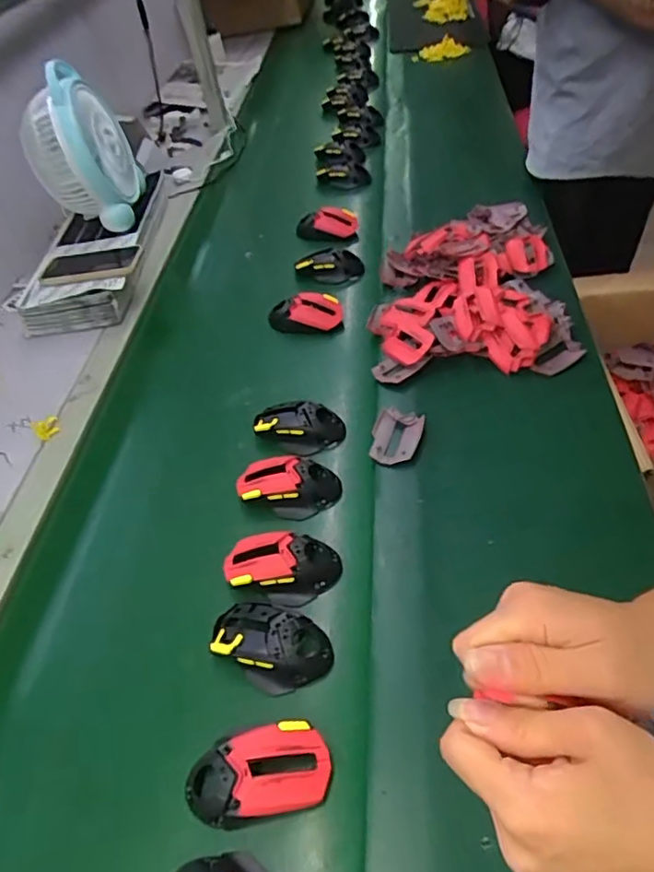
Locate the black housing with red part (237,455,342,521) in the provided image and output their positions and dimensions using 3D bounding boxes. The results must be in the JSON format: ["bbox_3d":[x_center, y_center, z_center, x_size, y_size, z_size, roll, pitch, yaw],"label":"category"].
[{"bbox_3d":[-0.045,0.057,0.678,0.117,0.037,0.065,-1,48,11],"label":"black housing with red part"}]

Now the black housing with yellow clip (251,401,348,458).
[{"bbox_3d":[-0.039,-0.012,0.746,0.118,0.038,0.062,4,49,15],"label":"black housing with yellow clip"}]

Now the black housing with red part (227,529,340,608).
[{"bbox_3d":[-0.049,0.137,0.606,0.119,0.031,0.071,-3,48,8],"label":"black housing with red part"}]

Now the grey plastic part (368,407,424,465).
[{"bbox_3d":[0.084,0.001,0.717,0.058,0.025,0.076,8,50,18],"label":"grey plastic part"}]

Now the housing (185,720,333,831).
[{"bbox_3d":[-0.057,0.279,0.479,0.118,0.032,0.062,-16,47,-3],"label":"housing"}]

